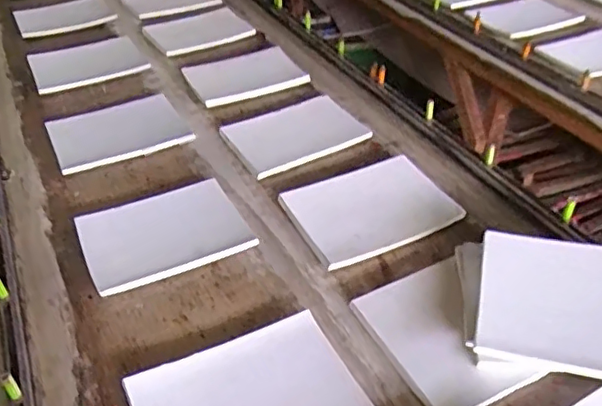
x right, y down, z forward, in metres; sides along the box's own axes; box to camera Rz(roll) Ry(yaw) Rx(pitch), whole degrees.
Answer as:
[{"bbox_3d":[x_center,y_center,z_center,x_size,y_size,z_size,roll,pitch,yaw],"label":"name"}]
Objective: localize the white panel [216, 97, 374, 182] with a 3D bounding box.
[{"bbox_3d":[-0.020,-0.149,1.237,0.260,0.023,0.204,-22,44,-19],"label":"white panel"}]

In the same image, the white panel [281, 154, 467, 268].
[{"bbox_3d":[0.114,0.007,1.040,0.259,0.027,0.218,-20,43,-16],"label":"white panel"}]

